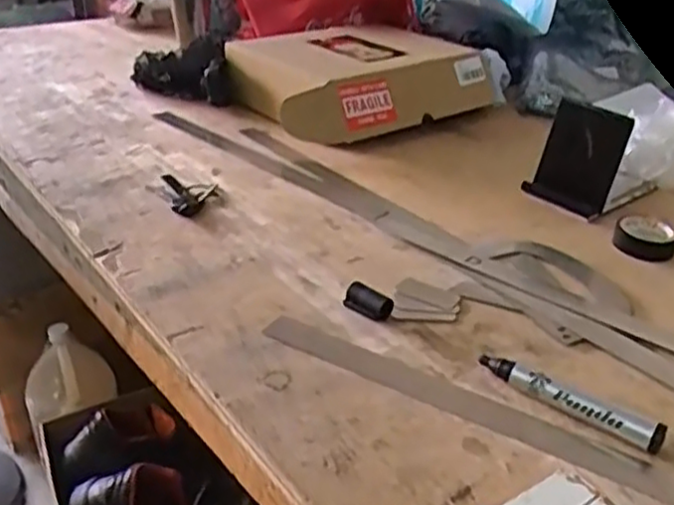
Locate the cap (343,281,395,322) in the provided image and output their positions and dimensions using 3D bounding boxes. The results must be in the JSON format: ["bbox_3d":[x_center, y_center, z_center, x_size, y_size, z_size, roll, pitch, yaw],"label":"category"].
[{"bbox_3d":[0.024,0.036,0.537,0.036,0.017,0.019,17,32,21],"label":"cap"}]

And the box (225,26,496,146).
[{"bbox_3d":[0.029,-0.201,0.862,0.271,0.082,0.176,-19,38,-35],"label":"box"}]

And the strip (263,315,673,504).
[{"bbox_3d":[0.147,0.117,0.428,0.431,0.007,0.032,19,32,23],"label":"strip"}]

